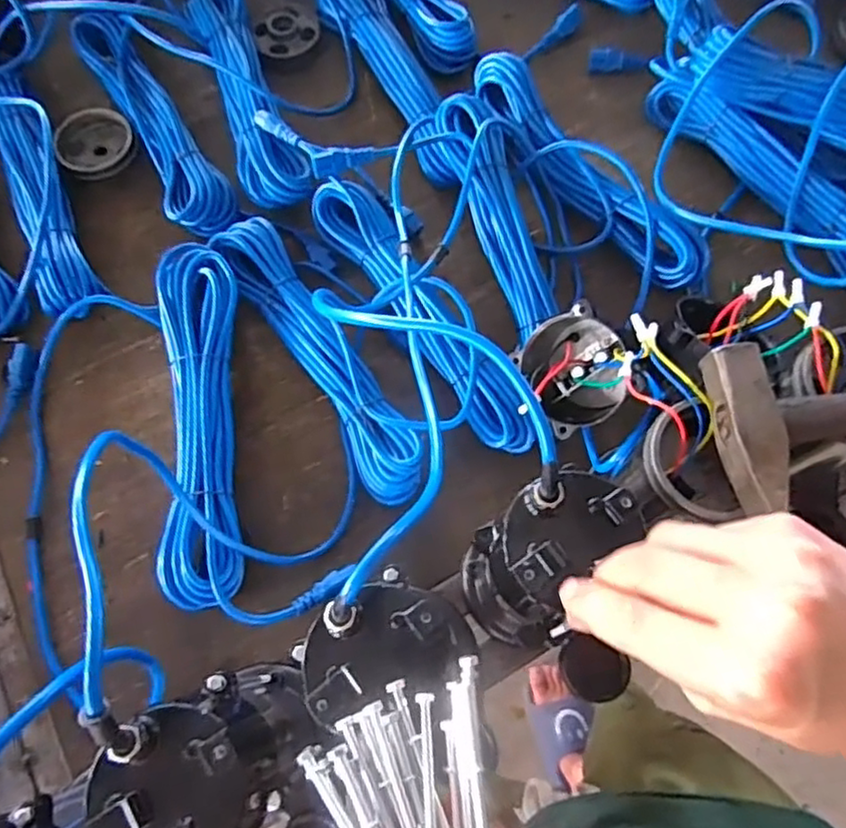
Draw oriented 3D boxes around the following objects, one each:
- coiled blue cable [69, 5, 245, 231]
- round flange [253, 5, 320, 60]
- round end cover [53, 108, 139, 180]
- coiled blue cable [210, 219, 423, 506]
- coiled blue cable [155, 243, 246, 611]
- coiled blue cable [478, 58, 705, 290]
[{"bbox_3d":[-0.310,-0.340,0.750,0.069,0.036,0.328,-29,72,-9],"label":"coiled blue cable"},{"bbox_3d":[-0.170,-0.478,0.824,0.078,0.028,0.073,0,70,1],"label":"round flange"},{"bbox_3d":[-0.380,-0.315,0.761,0.085,0.027,0.080,0,70,1],"label":"round end cover"},{"bbox_3d":[-0.103,-0.063,0.649,0.077,0.037,0.339,-33,73,-11],"label":"coiled blue cable"},{"bbox_3d":[-0.214,0.002,0.626,0.082,0.051,0.357,-6,70,-1],"label":"coiled blue cable"},{"bbox_3d":[0.170,-0.271,0.723,0.061,0.066,0.357,-34,73,-11],"label":"coiled blue cable"}]

